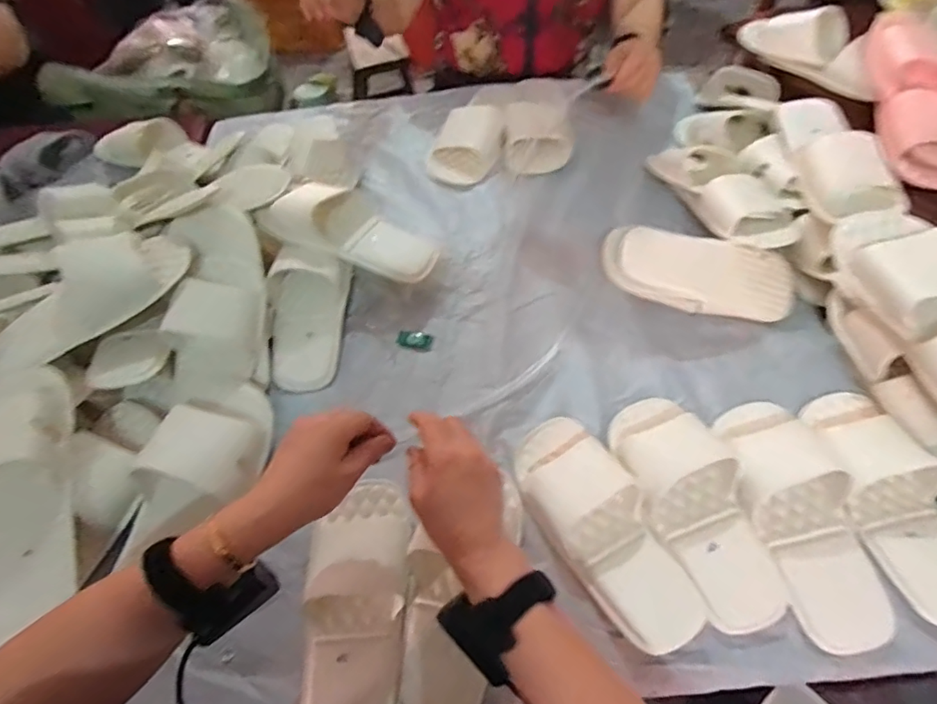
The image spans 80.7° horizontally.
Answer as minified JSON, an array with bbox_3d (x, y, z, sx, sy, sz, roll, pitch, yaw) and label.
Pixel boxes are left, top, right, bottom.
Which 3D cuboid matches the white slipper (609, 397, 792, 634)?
[{"bbox_3d":[0.221,0.137,0.540,0.098,0.063,0.235,-14,55,-6],"label":"white slipper"}]

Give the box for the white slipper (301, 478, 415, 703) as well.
[{"bbox_3d":[-0.107,0.231,0.504,0.095,0.047,0.239,0,55,4],"label":"white slipper"}]

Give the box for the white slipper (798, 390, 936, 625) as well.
[{"bbox_3d":[0.414,0.138,0.540,0.103,0.051,0.234,-7,55,-1],"label":"white slipper"}]

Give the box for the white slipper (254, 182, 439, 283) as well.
[{"bbox_3d":[-0.159,-0.159,0.740,0.231,0.063,0.110,19,54,-16],"label":"white slipper"}]

